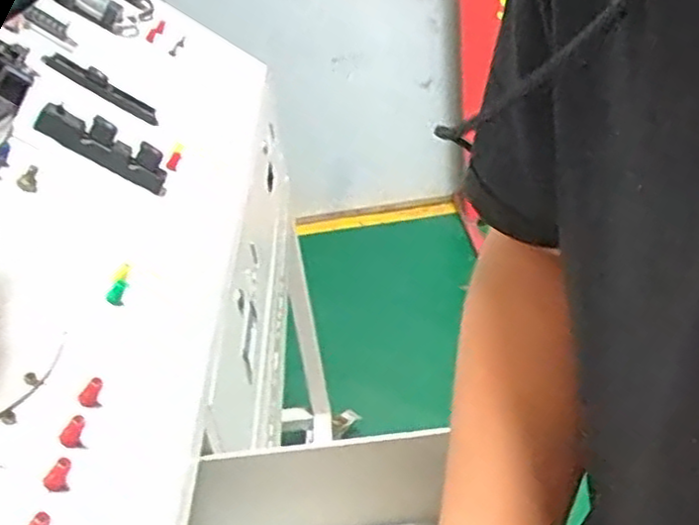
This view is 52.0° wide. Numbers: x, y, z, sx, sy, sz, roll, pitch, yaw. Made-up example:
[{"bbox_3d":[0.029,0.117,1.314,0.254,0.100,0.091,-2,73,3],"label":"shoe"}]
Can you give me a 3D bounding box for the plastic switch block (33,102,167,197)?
[{"bbox_3d":[-0.254,-0.122,0.758,0.144,0.051,0.031,30,15,-29],"label":"plastic switch block"}]

